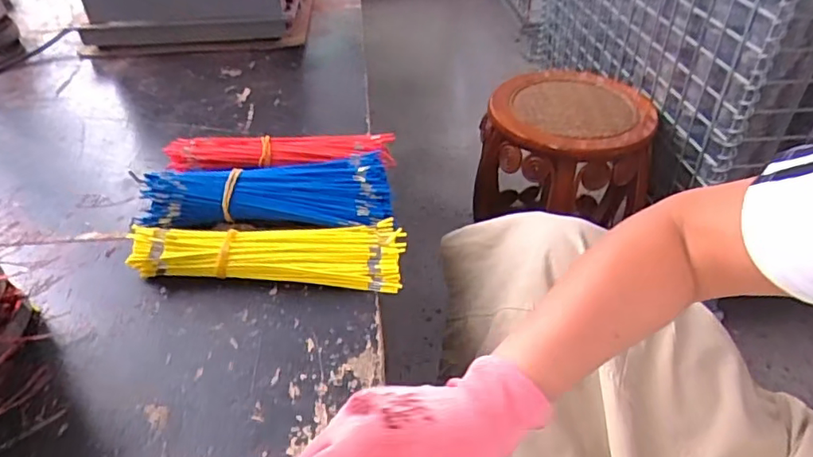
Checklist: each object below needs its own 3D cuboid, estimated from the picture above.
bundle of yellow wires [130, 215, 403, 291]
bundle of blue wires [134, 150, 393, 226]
[{"bbox_3d":[-0.123,0.019,0.509,0.238,0.032,0.070,3,41,4],"label":"bundle of yellow wires"},{"bbox_3d":[-0.138,-0.033,0.558,0.242,0.046,0.094,-4,41,-5],"label":"bundle of blue wires"}]

